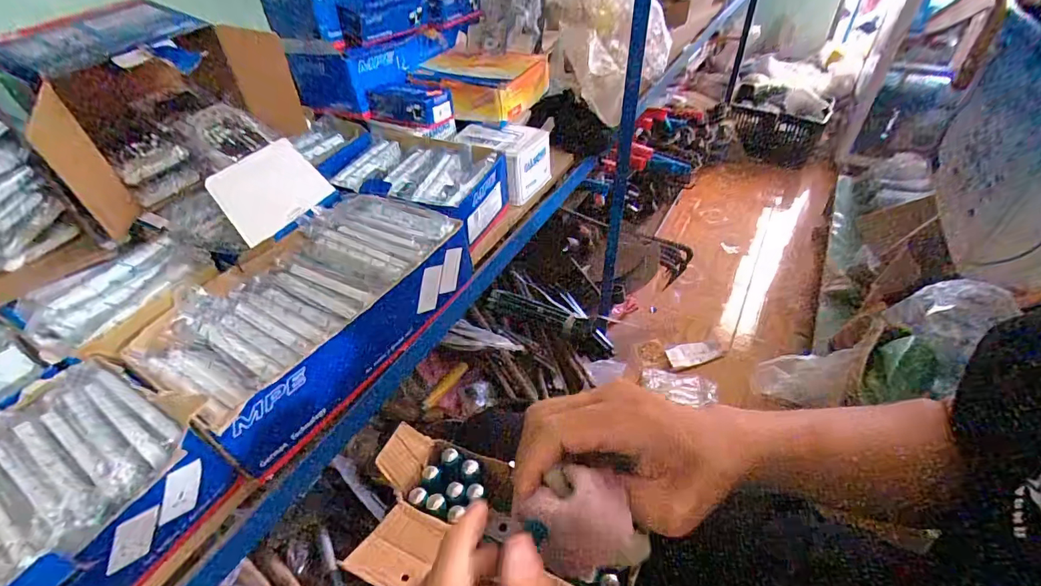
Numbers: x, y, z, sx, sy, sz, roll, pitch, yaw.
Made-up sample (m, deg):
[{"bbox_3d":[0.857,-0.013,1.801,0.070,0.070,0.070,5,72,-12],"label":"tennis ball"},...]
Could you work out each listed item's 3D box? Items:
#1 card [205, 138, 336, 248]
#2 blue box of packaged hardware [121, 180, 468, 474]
[{"bbox_3d":[-0.271,-0.114,0.503,0.006,0.078,0.112,-12,32,44],"label":"card"},{"bbox_3d":[-0.200,0.011,0.463,0.176,0.074,0.287,23,49,26],"label":"blue box of packaged hardware"}]

